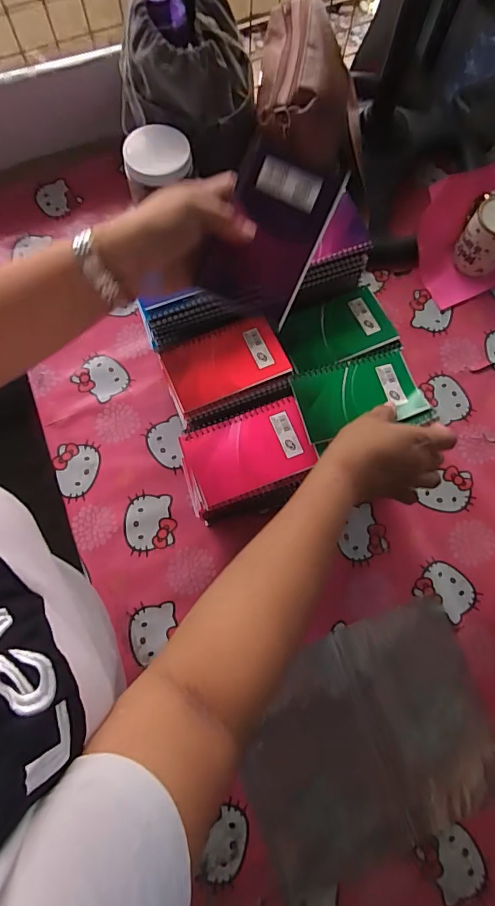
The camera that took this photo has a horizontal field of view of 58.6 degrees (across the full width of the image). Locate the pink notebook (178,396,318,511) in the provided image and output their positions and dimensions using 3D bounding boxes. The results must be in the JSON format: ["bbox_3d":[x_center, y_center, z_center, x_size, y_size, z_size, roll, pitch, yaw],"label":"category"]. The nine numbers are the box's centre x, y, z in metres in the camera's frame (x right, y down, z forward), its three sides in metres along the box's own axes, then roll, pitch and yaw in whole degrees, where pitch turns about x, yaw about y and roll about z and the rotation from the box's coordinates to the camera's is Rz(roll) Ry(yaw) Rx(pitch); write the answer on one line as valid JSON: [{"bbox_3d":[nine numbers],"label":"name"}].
[{"bbox_3d":[0.002,-0.001,0.477,0.131,0.013,0.085,-21,74,-8],"label":"pink notebook"}]

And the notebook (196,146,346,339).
[{"bbox_3d":[0.016,-0.180,0.365,0.084,0.013,0.126,25,95,-3],"label":"notebook"}]

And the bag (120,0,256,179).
[{"bbox_3d":[-0.090,-0.564,0.626,0.193,0.110,0.182,-5,74,-2],"label":"bag"}]

